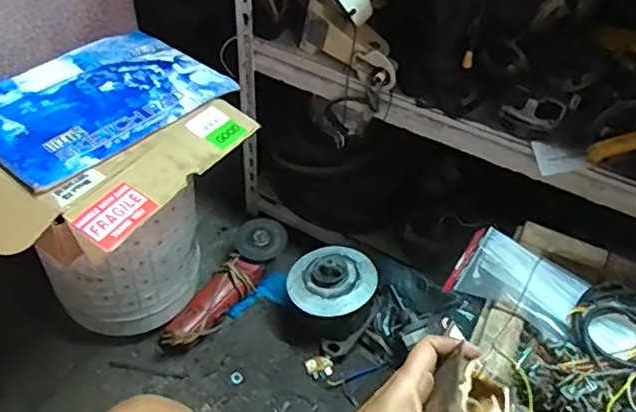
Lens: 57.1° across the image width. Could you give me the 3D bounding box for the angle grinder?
[{"bbox_3d":[-0.174,0.144,1.075,0.087,0.087,0.291,29,51,23],"label":"angle grinder"}]

